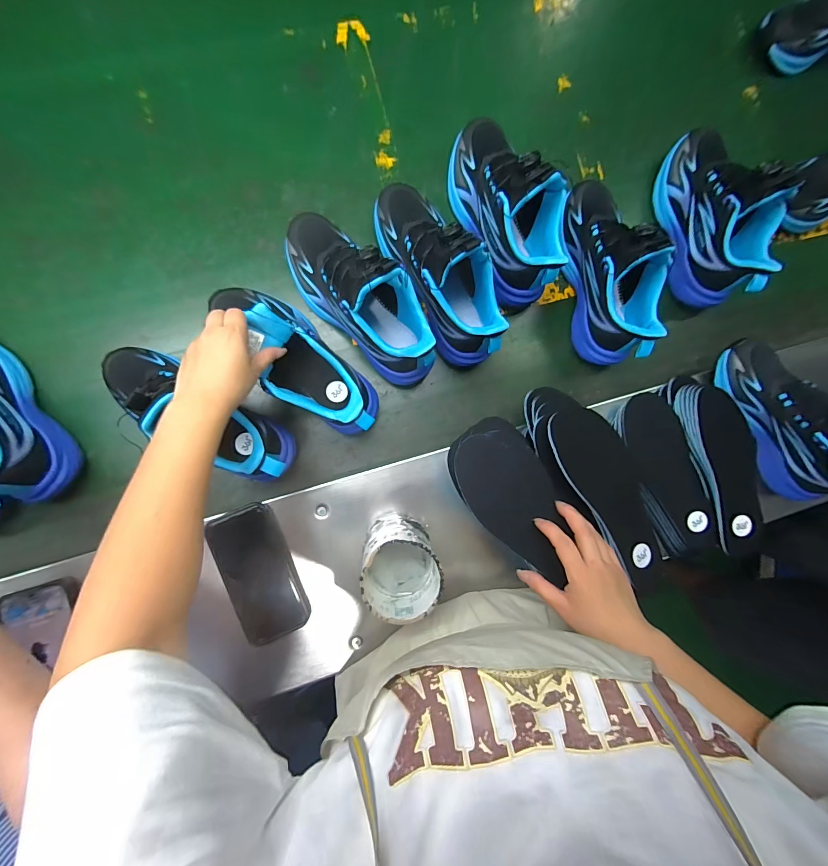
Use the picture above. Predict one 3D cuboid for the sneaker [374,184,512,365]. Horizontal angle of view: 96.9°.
[{"bbox_3d":[0.033,-0.208,0.451,0.081,0.139,0.243,-31,92,-5],"label":"sneaker"}]

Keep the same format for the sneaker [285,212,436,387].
[{"bbox_3d":[-0.066,-0.166,0.438,0.083,0.135,0.237,-43,92,-7],"label":"sneaker"}]

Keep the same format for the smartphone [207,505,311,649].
[{"bbox_3d":[-0.188,0.169,0.448,0.079,0.011,0.161,-21,90,-12],"label":"smartphone"}]

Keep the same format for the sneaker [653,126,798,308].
[{"bbox_3d":[0.425,-0.314,0.509,0.084,0.130,0.252,-10,88,-7],"label":"sneaker"}]

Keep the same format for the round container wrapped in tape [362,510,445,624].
[{"bbox_3d":[-0.015,0.146,0.419,0.080,0.110,0.090,-11,88,-7],"label":"round container wrapped in tape"}]

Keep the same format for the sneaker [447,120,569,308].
[{"bbox_3d":[0.121,-0.298,0.470,0.088,0.133,0.243,-23,90,-7],"label":"sneaker"}]

